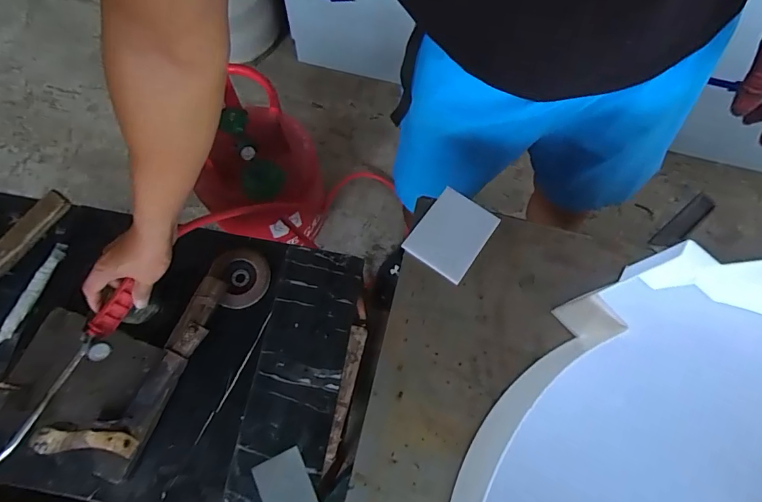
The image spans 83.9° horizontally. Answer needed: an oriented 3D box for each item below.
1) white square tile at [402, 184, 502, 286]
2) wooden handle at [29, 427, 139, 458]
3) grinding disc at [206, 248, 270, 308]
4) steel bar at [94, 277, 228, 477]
[{"bbox_3d":[0.088,-0.022,0.523,0.080,0.006,0.101,35,73,11],"label":"white square tile"},{"bbox_3d":[-0.360,0.241,0.529,0.046,0.151,0.028,25,72,8],"label":"wooden handle"},{"bbox_3d":[-0.222,0.040,0.674,0.087,0.021,0.092,-27,73,-10],"label":"grinding disc"},{"bbox_3d":[-0.310,0.176,0.610,0.046,0.044,0.300,25,72,8],"label":"steel bar"}]

